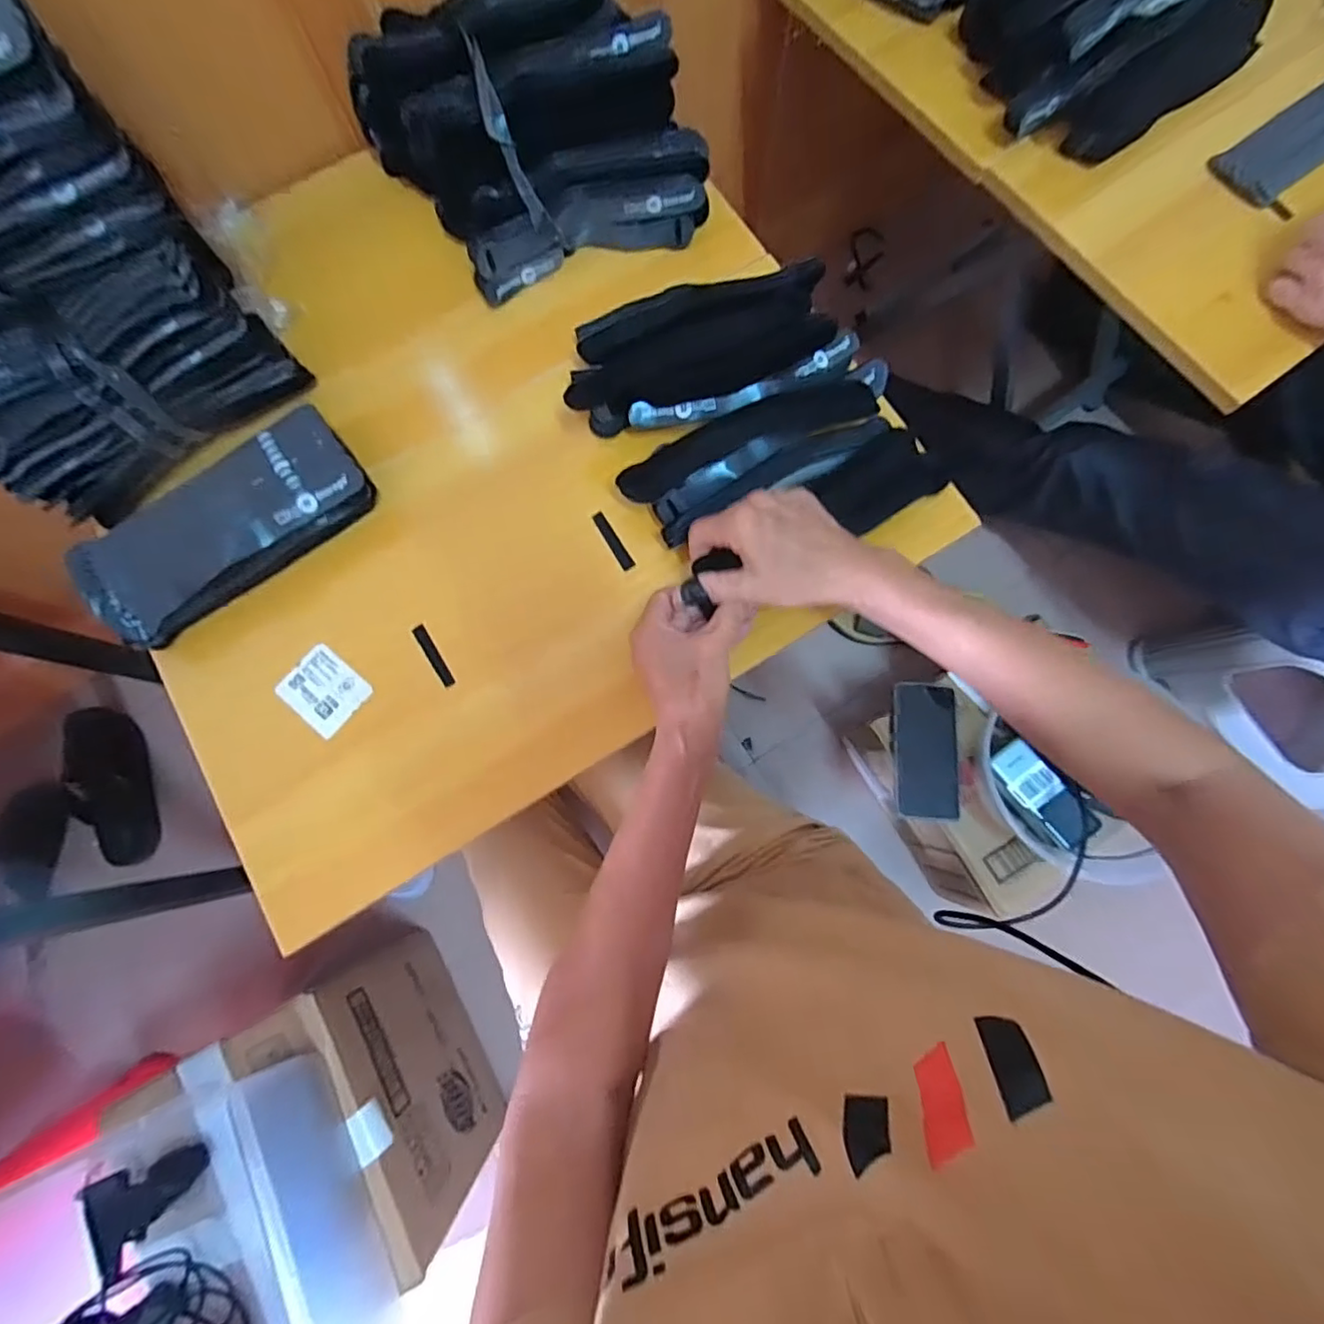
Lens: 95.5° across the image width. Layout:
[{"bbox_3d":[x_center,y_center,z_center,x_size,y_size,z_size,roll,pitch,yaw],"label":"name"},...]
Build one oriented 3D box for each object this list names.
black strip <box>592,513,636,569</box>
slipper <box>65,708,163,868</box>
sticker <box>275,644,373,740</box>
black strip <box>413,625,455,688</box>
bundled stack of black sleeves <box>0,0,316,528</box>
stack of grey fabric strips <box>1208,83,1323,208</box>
[{"bbox_3d":[-0.038,-0.095,0.471,0.010,0.004,0.053,-30,80,-4],"label":"black strip"},{"bbox_3d":[-0.857,0.198,0.947,0.094,0.057,0.252,-5,101,0],"label":"slipper"},{"bbox_3d":[-0.254,0.022,0.451,0.059,0.004,0.048,39,77,7],"label":"sticker"},{"bbox_3d":[-0.172,-0.004,0.452,0.008,0.004,0.053,-33,80,-5],"label":"black strip"},{"bbox_3d":[-0.423,-0.267,0.389,0.215,0.211,0.215,-36,81,-5],"label":"bundled stack of black sleeves"},{"bbox_3d":[0.569,-0.467,0.528,0.198,0.013,0.061,-36,81,-5],"label":"stack of grey fabric strips"}]

